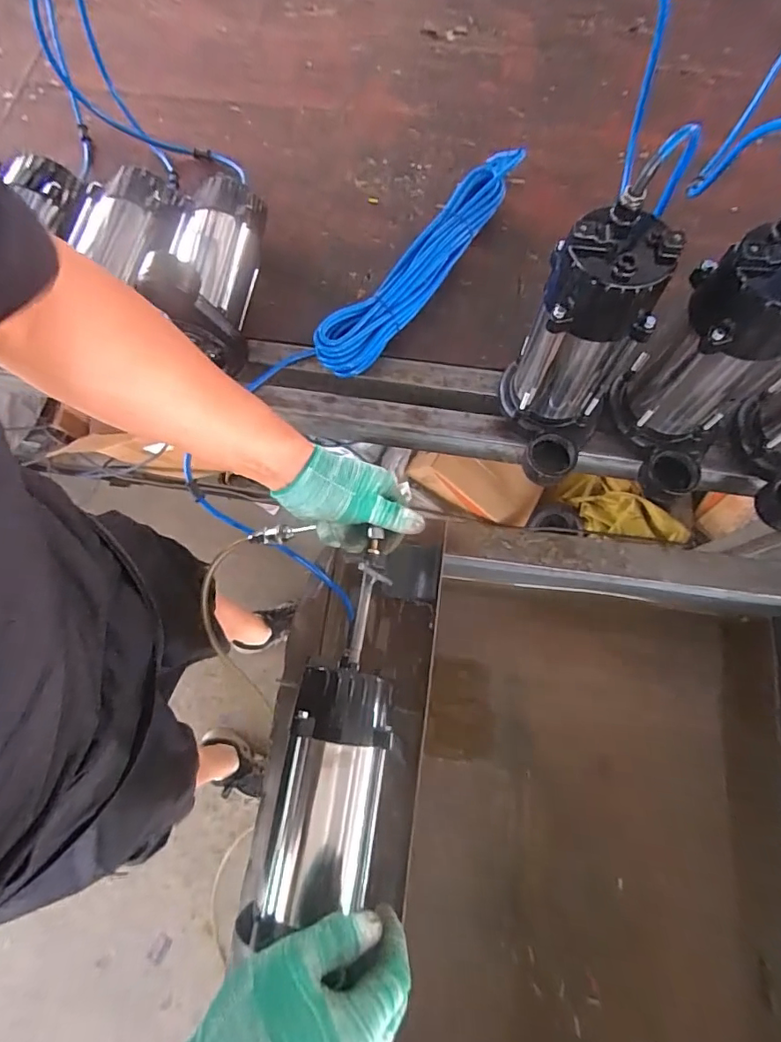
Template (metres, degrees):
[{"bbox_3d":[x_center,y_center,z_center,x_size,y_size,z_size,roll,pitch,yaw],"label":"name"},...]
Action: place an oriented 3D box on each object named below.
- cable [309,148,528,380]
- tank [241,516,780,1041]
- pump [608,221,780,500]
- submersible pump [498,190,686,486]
[{"bbox_3d":[0.045,-0.339,0.648,0.062,0.056,0.400,35,77,12],"label":"cable"},{"bbox_3d":[0.176,0.402,0.544,0.610,0.213,0.733,7,73,4],"label":"tank"},{"bbox_3d":[0.298,-0.132,0.480,0.134,0.235,0.121,42,78,13],"label":"pump"},{"bbox_3d":[0.176,-0.150,0.489,0.113,0.236,0.150,22,74,8],"label":"submersible pump"}]

